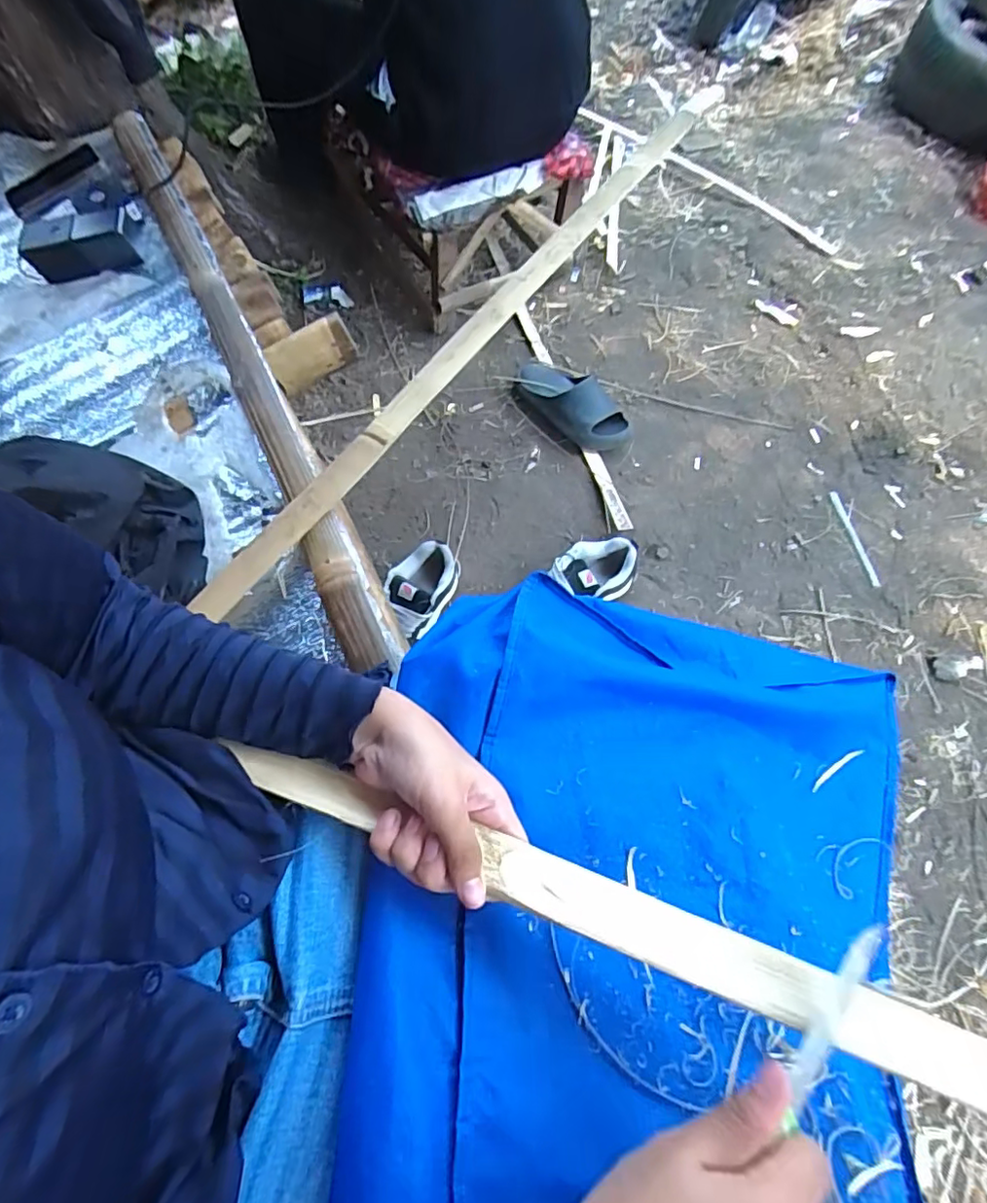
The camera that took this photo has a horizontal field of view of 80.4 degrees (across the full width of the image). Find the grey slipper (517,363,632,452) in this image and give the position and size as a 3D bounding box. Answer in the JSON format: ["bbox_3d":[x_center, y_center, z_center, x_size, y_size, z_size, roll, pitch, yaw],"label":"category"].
[{"bbox_3d":[0.174,-0.444,1.289,0.143,0.081,0.309,-43,68,-10],"label":"grey slipper"}]

